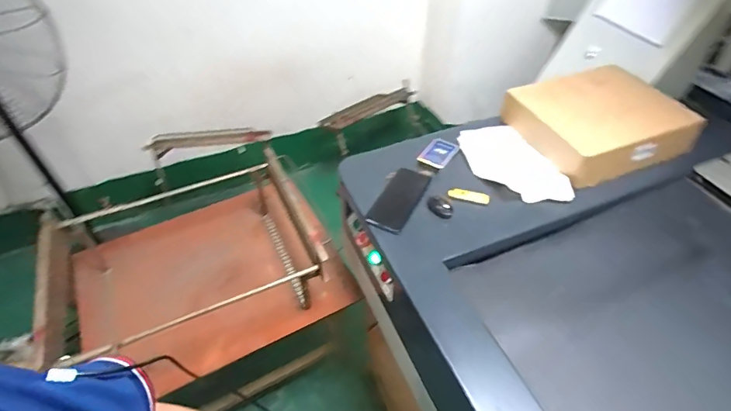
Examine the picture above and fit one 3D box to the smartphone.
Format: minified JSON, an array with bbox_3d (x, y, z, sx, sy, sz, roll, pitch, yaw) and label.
[{"bbox_3d":[0.072,-0.016,0.864,0.072,0.015,0.159,28,60,14],"label":"smartphone"}]

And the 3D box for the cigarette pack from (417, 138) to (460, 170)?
[{"bbox_3d":[0.158,-0.110,0.945,0.064,0.021,0.084,25,52,22],"label":"cigarette pack"}]

